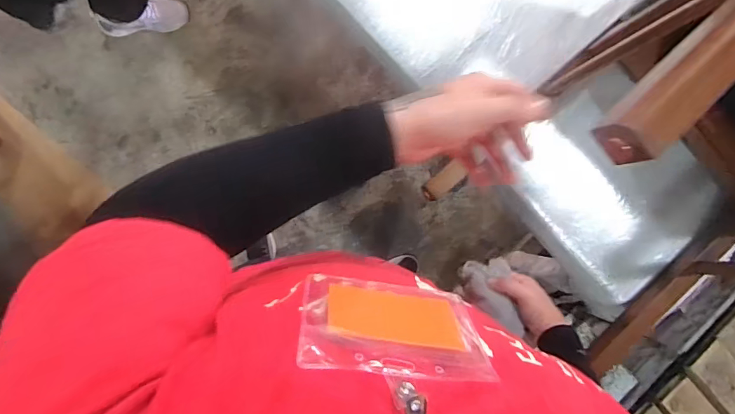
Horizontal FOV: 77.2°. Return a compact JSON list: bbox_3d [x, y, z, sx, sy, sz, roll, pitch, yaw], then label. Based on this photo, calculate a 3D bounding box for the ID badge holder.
[{"bbox_3d":[0.015,0.068,0.271,0.105,0.099,0.011,8,109,-7],"label":"ID badge holder"}]

